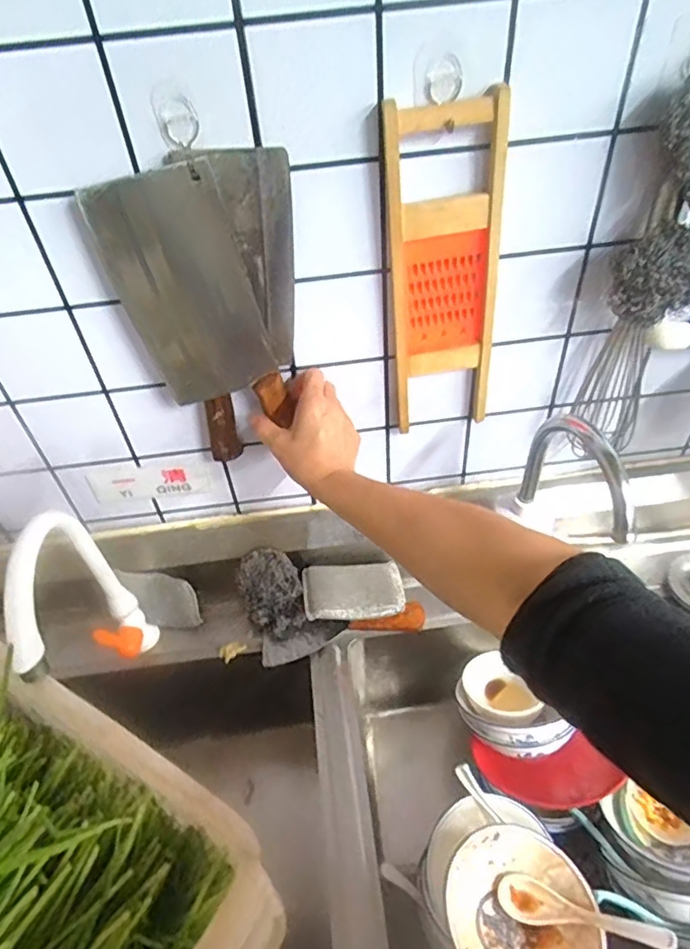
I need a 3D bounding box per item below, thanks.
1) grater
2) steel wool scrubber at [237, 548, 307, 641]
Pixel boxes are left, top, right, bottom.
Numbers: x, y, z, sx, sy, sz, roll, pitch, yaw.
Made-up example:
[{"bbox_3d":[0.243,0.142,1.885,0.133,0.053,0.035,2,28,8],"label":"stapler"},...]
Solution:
[{"bbox_3d":[0.094,-0.176,0.574,0.104,0.315,0.020,-11,48,0],"label":"grater"},{"bbox_3d":[-0.094,0.151,0.757,0.080,0.069,0.090,-17,47,-11],"label":"steel wool scrubber"}]

